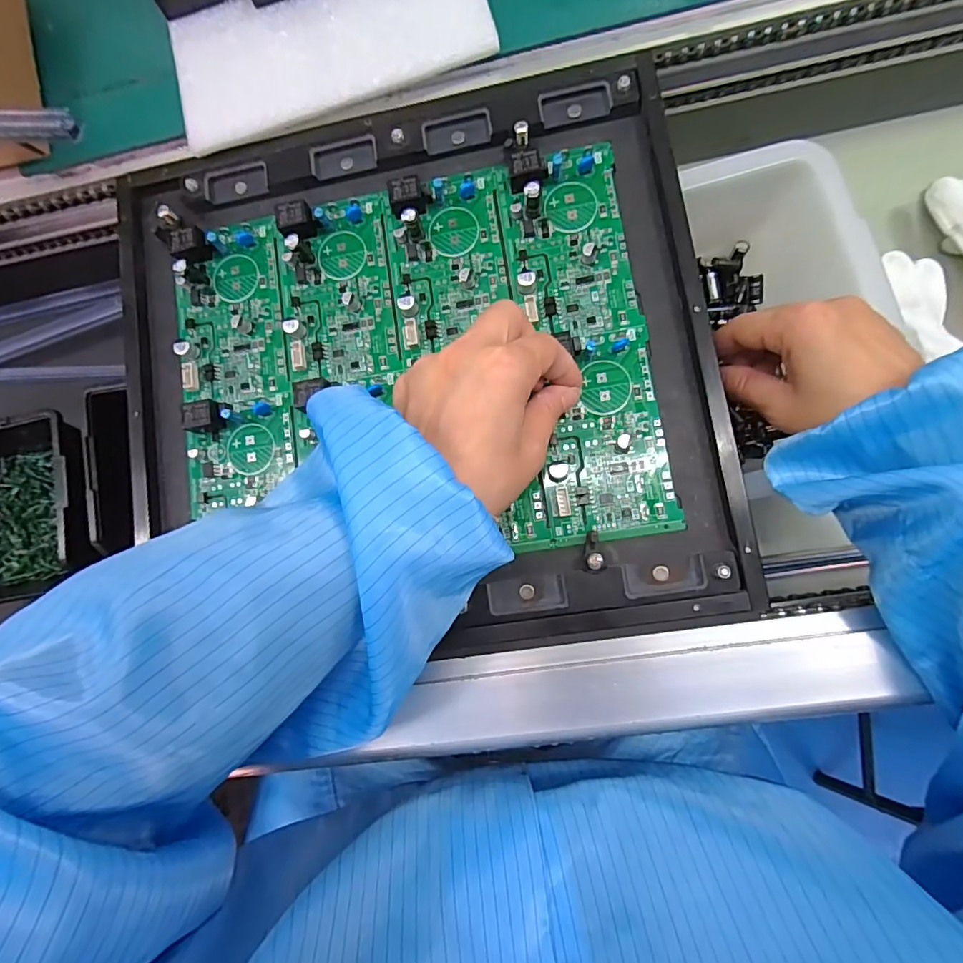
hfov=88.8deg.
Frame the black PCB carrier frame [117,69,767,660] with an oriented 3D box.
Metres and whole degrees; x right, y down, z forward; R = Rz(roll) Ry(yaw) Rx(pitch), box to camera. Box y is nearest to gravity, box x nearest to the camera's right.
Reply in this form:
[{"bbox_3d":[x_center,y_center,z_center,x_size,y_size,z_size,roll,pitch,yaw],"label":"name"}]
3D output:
[{"bbox_3d":[-0.044,-0.063,0.288,0.337,0.022,0.315,-9,85,6],"label":"black PCB carrier frame"}]

